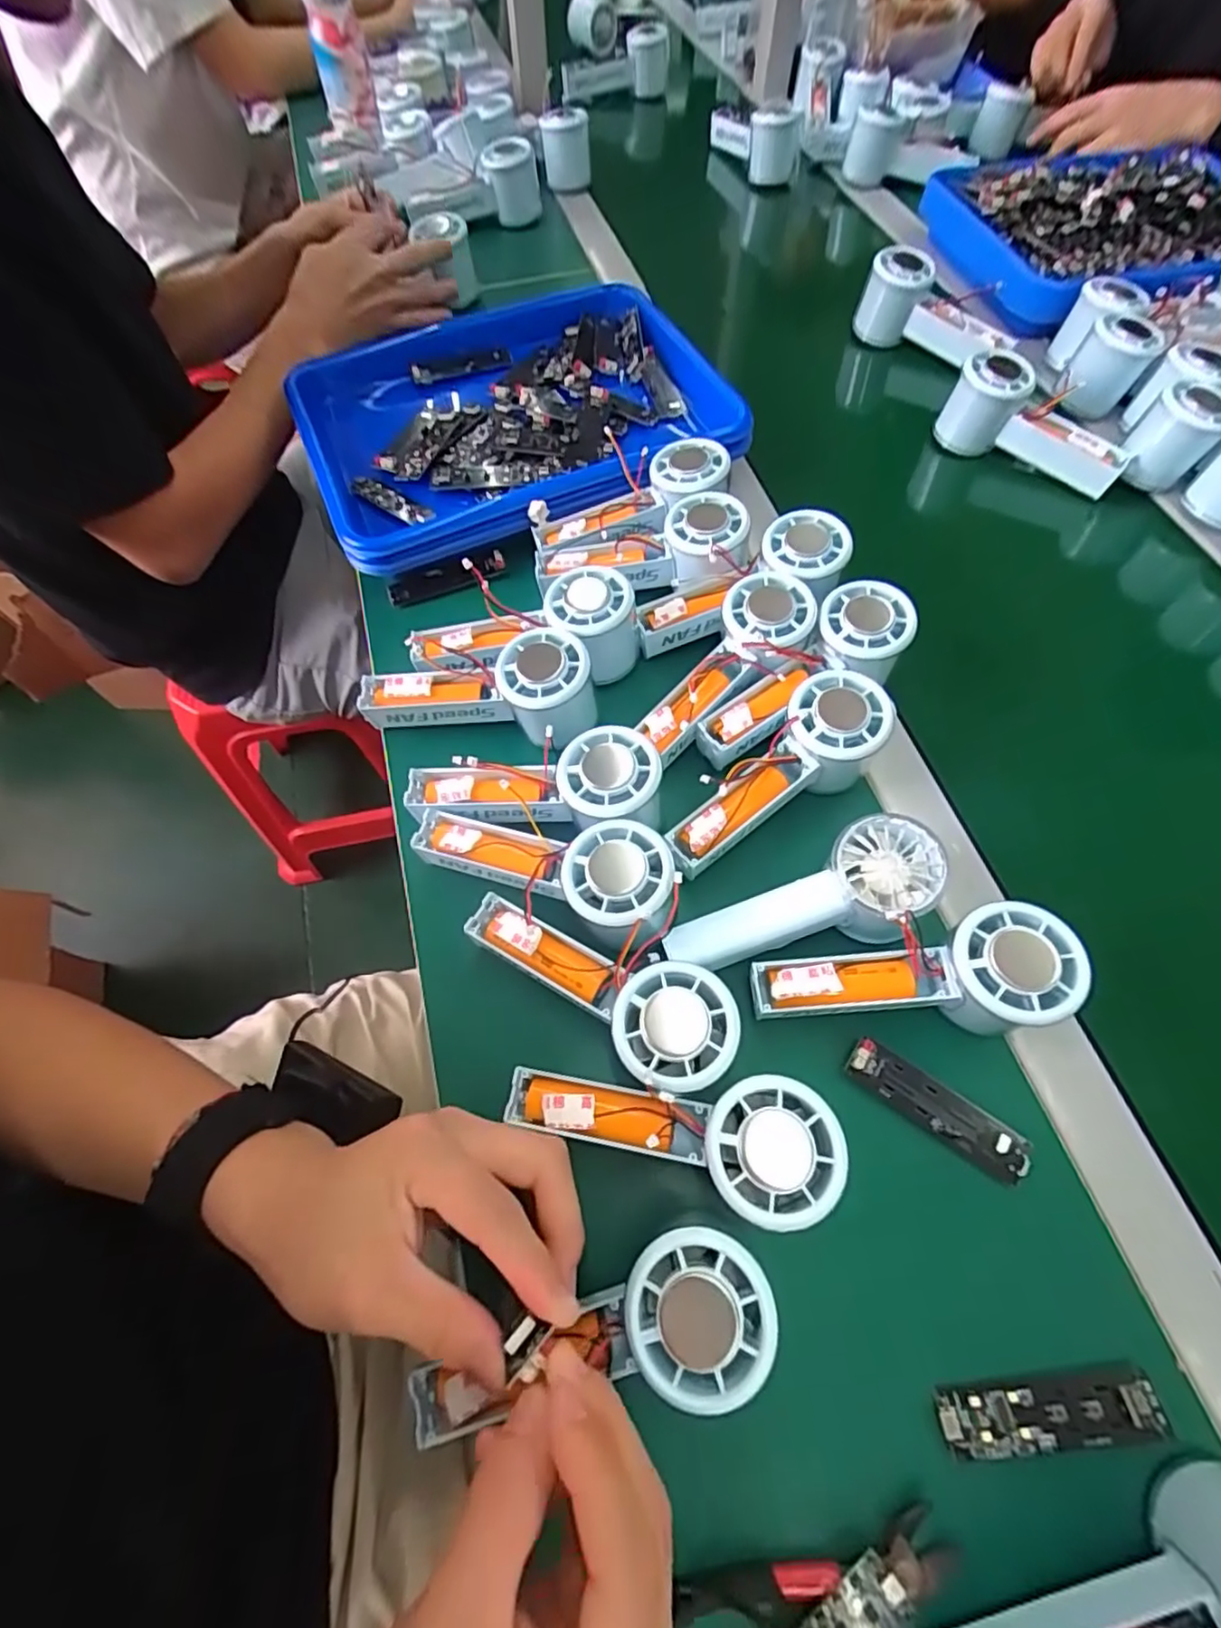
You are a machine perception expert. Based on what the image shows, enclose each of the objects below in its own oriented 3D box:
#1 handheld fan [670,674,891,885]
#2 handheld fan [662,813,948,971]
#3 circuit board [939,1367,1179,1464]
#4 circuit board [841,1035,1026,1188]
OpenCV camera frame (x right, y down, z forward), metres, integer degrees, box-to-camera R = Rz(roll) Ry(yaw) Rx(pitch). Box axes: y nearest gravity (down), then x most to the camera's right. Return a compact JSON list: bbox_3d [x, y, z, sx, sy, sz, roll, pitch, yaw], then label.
[{"bbox_3d":[0.099,-0.020,0.388,0.153,0.057,0.056,-39,68,-2],"label":"handheld fan"},{"bbox_3d":[0.103,0.053,0.346,0.146,0.050,0.061,-21,64,6],"label":"handheld fan"},{"bbox_3d":[0.184,0.252,0.269,0.087,0.013,0.023,-6,64,-1],"label":"circuit board"},{"bbox_3d":[0.164,0.148,0.324,0.091,0.009,0.025,31,69,16],"label":"circuit board"}]

